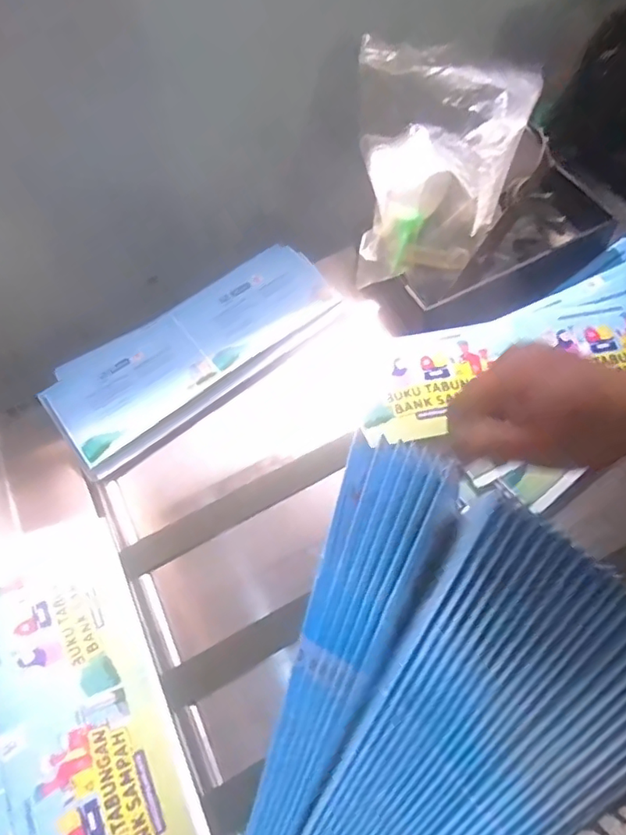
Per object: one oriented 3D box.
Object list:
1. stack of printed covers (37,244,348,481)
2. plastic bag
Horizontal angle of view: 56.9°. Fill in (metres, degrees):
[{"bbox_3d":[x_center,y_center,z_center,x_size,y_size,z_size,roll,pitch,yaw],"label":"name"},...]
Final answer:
[{"bbox_3d":[-0.127,-0.075,0.607,0.303,0.022,0.141,-34,62,-8],"label":"stack of printed covers"},{"bbox_3d":[0.140,-0.258,0.596,0.180,0.117,0.238,0,61,4],"label":"plastic bag"}]

